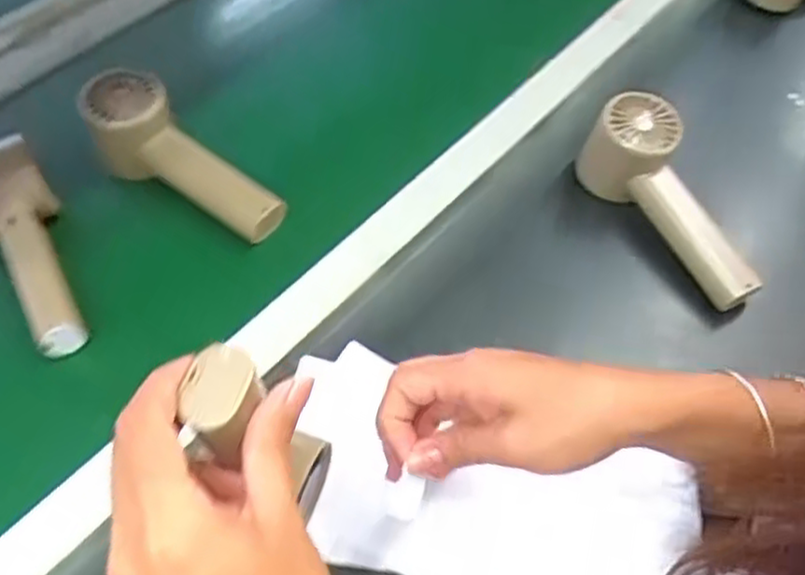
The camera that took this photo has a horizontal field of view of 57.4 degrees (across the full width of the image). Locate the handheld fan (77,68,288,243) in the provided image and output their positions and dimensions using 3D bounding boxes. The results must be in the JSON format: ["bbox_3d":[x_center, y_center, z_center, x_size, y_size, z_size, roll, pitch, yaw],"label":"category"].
[{"bbox_3d":[-0.155,-0.090,0.515,0.168,0.037,0.055,35,60,6],"label":"handheld fan"}]

